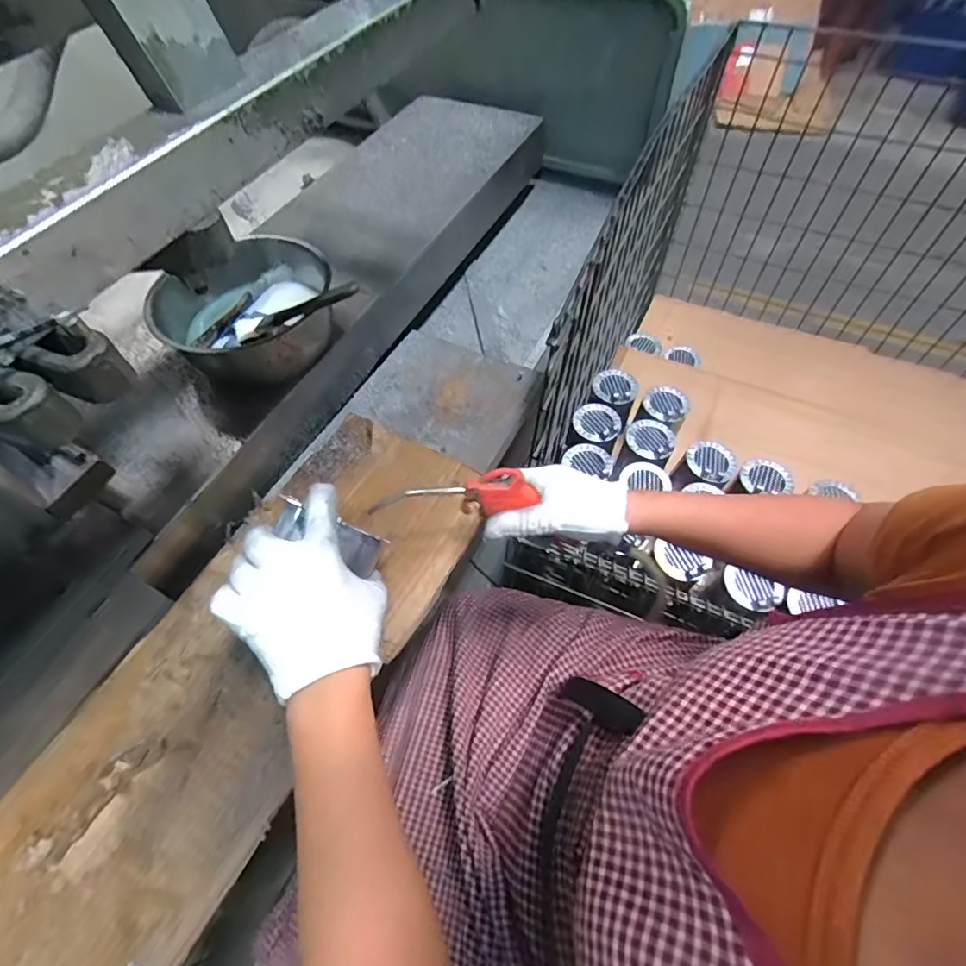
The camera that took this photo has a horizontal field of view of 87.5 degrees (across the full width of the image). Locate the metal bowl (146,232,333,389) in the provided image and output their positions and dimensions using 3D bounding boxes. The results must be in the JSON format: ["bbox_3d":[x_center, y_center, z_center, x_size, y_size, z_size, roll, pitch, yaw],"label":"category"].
[{"bbox_3d":[-0.247,-0.193,0.567,0.159,0.073,0.166,-1,58,1],"label":"metal bowl"}]

